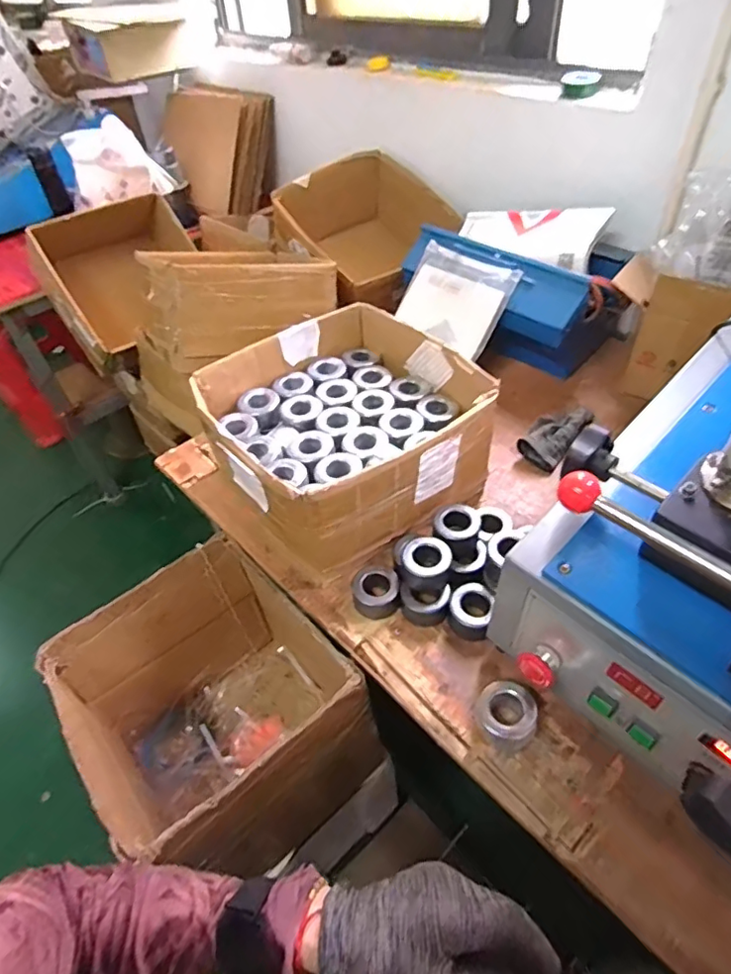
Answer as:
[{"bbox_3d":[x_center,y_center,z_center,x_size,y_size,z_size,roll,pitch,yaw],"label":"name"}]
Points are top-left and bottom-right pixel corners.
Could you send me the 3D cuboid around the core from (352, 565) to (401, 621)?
[{"bbox_3d":[0.013,0.131,0.709,0.061,0.039,0.067,-3,46,3],"label":"core"}]

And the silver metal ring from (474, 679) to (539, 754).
[{"bbox_3d":[0.157,0.243,0.598,0.061,0.047,0.065,-3,46,3],"label":"silver metal ring"}]

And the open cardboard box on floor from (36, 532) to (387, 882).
[{"bbox_3d":[-0.199,0.326,0.790,0.319,0.316,0.319,-33,52,-24],"label":"open cardboard box on floor"}]

